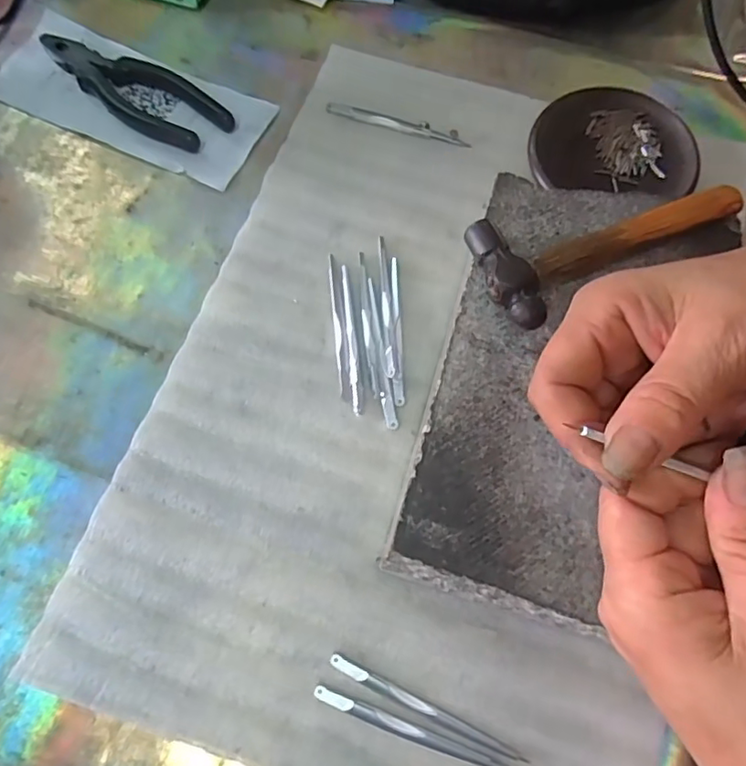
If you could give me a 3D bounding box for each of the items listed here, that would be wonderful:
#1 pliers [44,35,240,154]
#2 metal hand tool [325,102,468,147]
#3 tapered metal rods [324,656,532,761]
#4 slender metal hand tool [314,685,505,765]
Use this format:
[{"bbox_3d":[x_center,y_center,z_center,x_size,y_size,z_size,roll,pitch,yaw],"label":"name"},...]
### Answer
[{"bbox_3d":[-0.181,-0.221,0.420,0.163,0.016,0.051,35,73,12],"label":"pliers"},{"bbox_3d":[0.018,-0.190,0.414,0.106,0.004,0.011,16,70,6],"label":"metal hand tool"},{"bbox_3d":[0.027,0.166,0.288,0.106,0.005,0.007,24,71,9],"label":"tapered metal rods"},{"bbox_3d":[0.020,0.175,0.283,0.105,0.004,0.008,19,71,7],"label":"slender metal hand tool"}]

